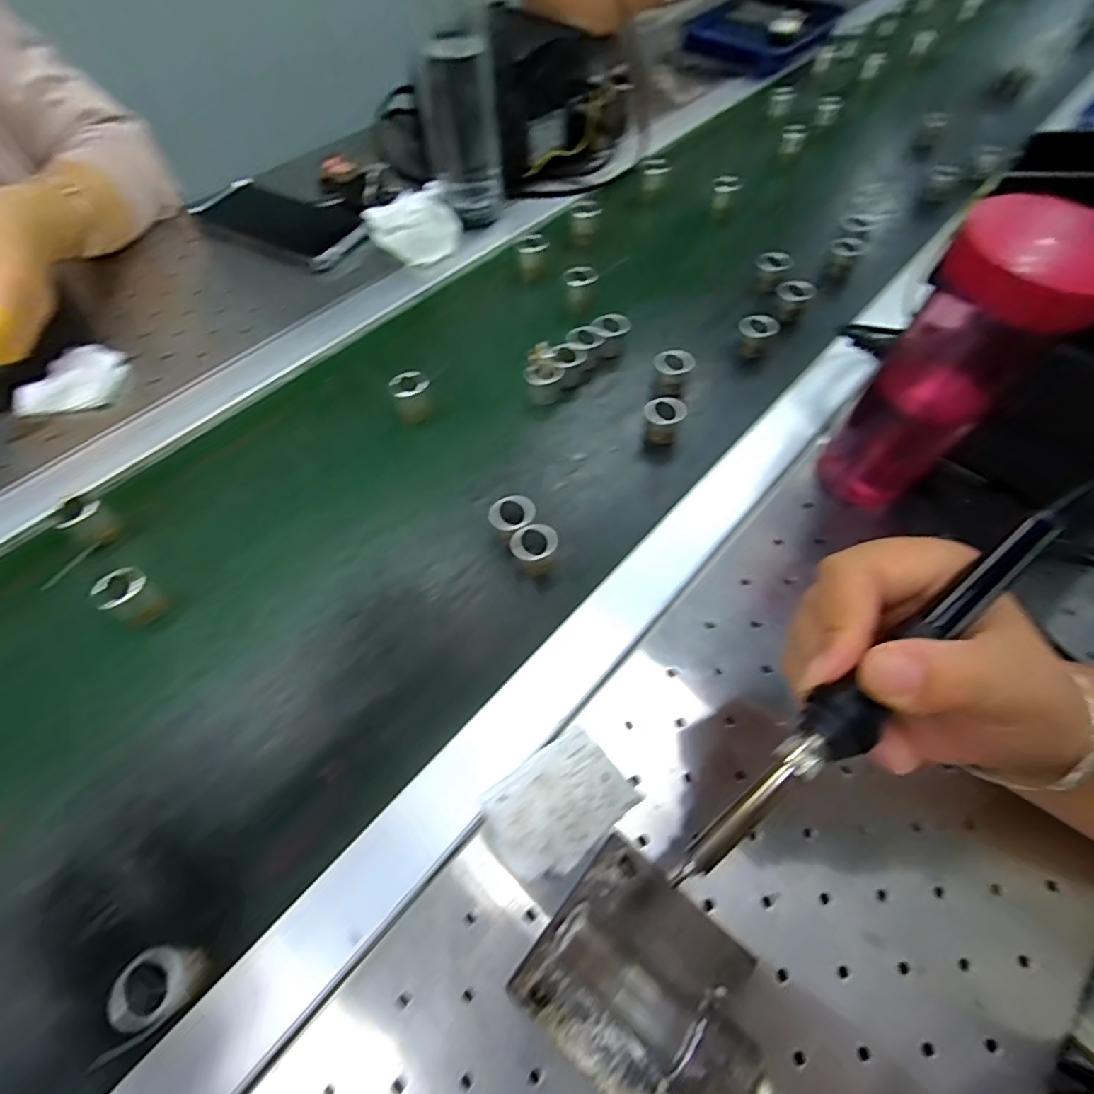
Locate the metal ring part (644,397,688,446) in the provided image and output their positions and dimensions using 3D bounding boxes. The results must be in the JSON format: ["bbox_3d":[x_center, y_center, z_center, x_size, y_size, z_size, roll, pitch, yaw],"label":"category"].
[{"bbox_3d":[0.083,-0.091,0.396,0.028,0.024,0.025,18,61,9],"label":"metal ring part"}]

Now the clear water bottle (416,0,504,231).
[{"bbox_3d":[-0.072,-0.383,0.459,0.057,0.183,0.056,-22,63,-13],"label":"clear water bottle"}]

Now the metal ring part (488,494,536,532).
[{"bbox_3d":[-0.022,-0.016,0.354,0.029,0.023,0.026,-8,61,-6],"label":"metal ring part"}]

